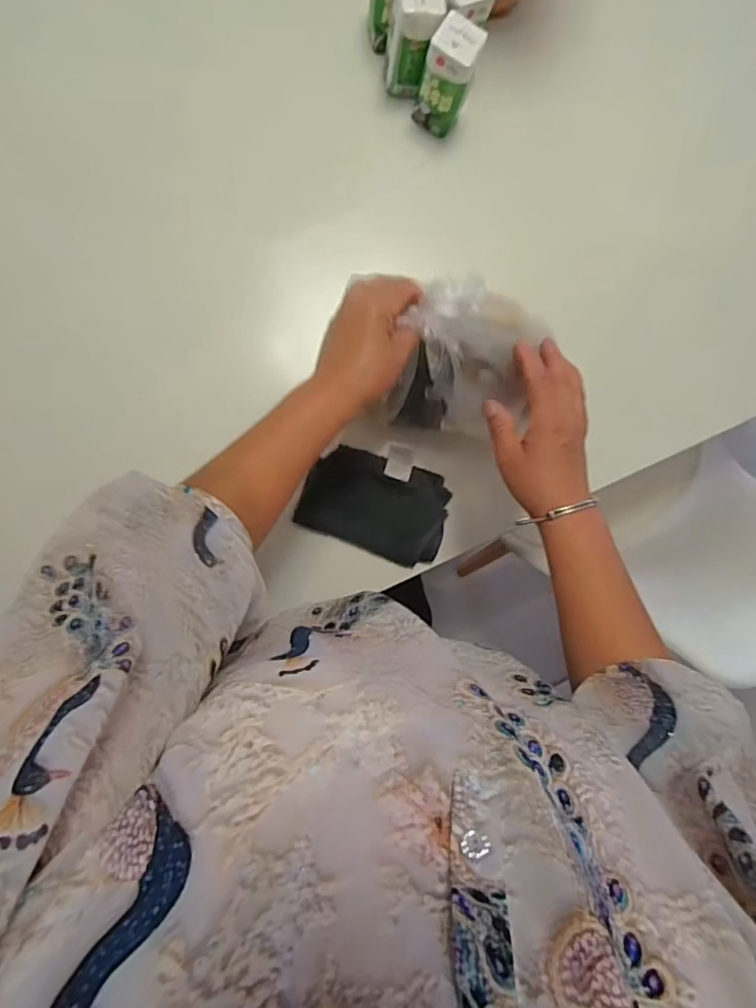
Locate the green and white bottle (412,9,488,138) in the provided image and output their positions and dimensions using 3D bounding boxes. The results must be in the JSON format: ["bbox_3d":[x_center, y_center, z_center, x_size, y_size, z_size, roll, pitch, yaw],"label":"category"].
[{"bbox_3d":[0.075,-0.455,0.576,0.054,0.104,0.049,24,88,-6],"label":"green and white bottle"}]

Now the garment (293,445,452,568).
[{"bbox_3d":[-0.001,-0.001,0.600,0.157,0.030,0.104,22,88,-6],"label":"garment"}]

